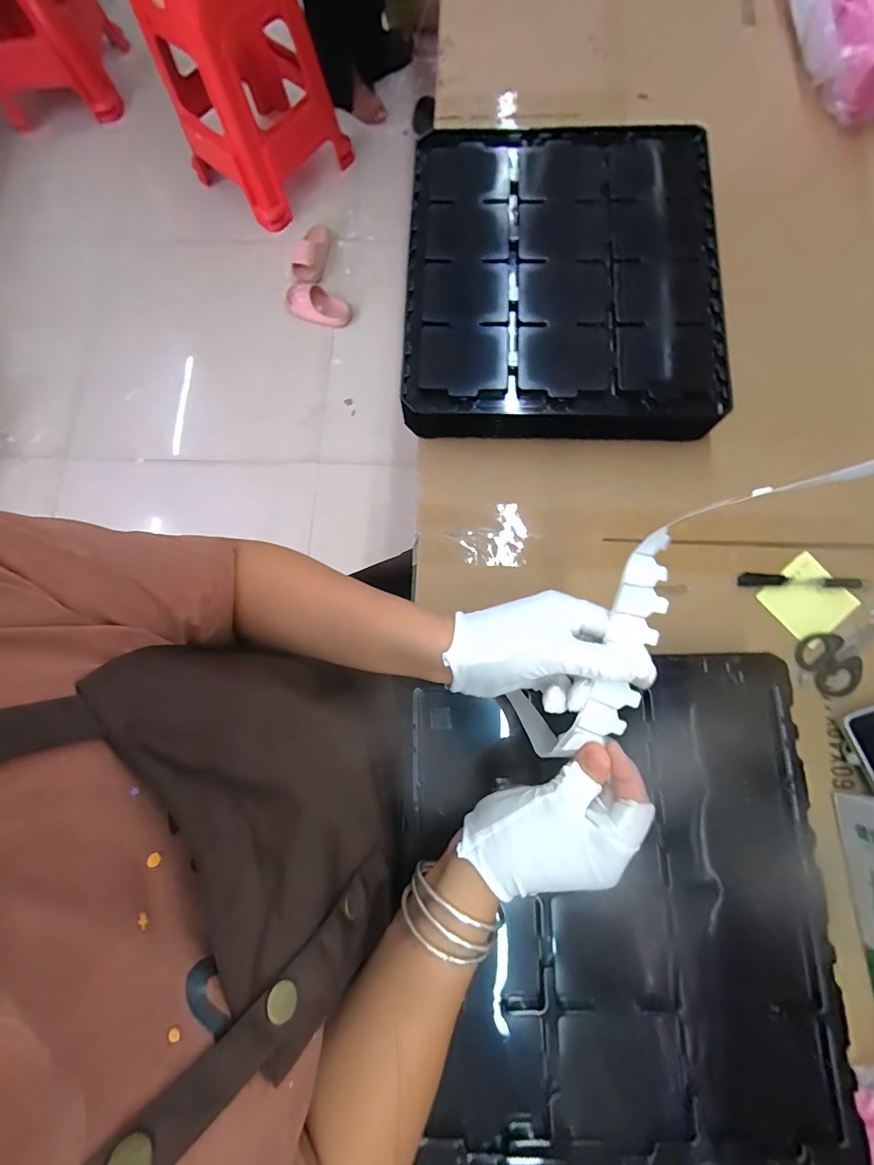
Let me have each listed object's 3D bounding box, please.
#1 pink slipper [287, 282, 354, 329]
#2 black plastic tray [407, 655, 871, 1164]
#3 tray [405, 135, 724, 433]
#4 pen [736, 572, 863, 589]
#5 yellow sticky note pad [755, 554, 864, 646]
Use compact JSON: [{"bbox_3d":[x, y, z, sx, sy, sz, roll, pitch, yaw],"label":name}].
[{"bbox_3d":[-0.368,-0.862,1.437,0.199,0.058,0.086,26,82,8],"label":"pink slipper"},{"bbox_3d":[0.148,0.257,0.377,0.323,0.042,0.360,-4,79,3],"label":"black plastic tray"},{"bbox_3d":[0.137,-0.359,0.546,0.358,0.067,0.385,2,79,4],"label":"tray"},{"bbox_3d":[0.384,-0.002,0.489,0.122,0.015,0.014,2,79,4],"label":"pen"},{"bbox_3d":[0.393,0.018,0.488,0.074,0.011,0.074,-39,79,-4],"label":"yellow sticky note pad"}]

